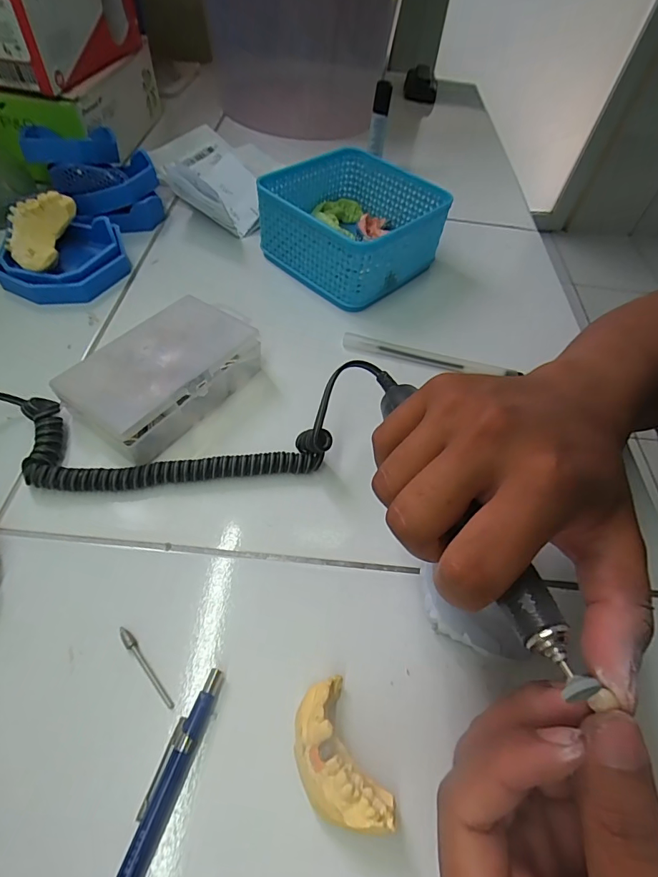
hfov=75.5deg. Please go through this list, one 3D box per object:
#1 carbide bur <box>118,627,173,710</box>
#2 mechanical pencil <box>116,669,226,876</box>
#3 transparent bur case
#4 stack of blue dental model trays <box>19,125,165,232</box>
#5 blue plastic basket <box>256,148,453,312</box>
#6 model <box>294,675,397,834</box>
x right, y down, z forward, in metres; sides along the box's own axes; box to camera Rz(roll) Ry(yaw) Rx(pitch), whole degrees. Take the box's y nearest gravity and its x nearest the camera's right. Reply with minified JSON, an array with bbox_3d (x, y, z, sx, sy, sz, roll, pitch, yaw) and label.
[{"bbox_3d":[-0.088,0.109,0.203,0.005,0.004,0.045,-34,65,-24],"label":"carbide bur"},{"bbox_3d":[-0.075,0.163,0.164,0.011,0.009,0.135,17,56,7],"label":"mechanical pencil"},{"bbox_3d":[-0.106,-0.045,0.288,0.075,0.036,0.125,33,60,17],"label":"transparent bur case"},{"bbox_3d":[-0.217,-0.246,0.397,0.097,0.062,0.093,-20,60,-17],"label":"stack of blue dental model trays"},{"bbox_3d":[0.022,-0.195,0.389,0.129,0.064,0.131,40,62,21],"label":"blue plastic basket"},{"bbox_3d":[0.003,0.137,0.182,0.030,0.024,0.055,-21,60,-18],"label":"model"}]

